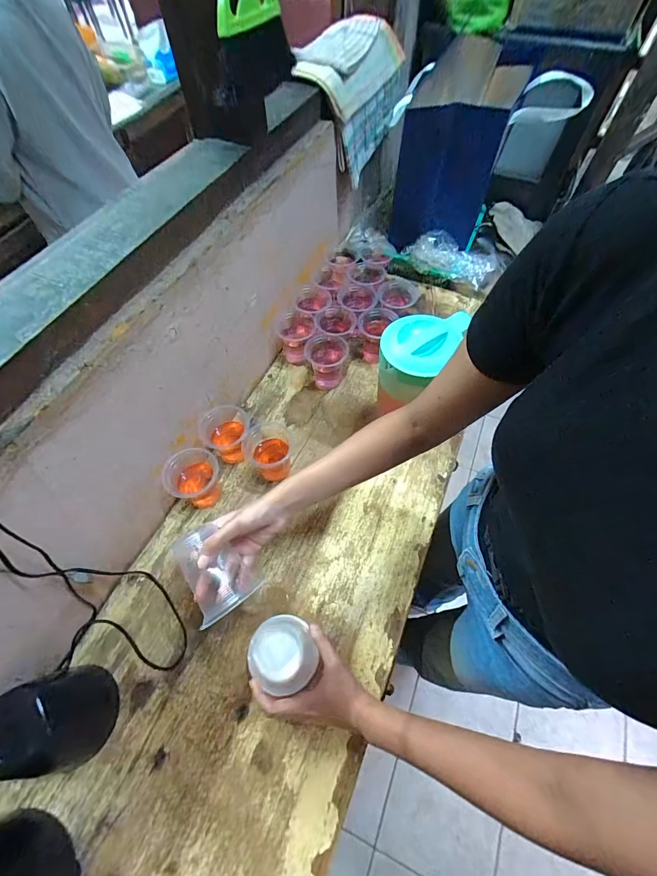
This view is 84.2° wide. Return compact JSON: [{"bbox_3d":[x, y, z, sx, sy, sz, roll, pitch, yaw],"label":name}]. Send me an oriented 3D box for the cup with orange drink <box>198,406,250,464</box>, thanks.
[{"bbox_3d":[-0.187,-0.001,0.674,0.083,0.099,0.080,0,60,0],"label":"cup with orange drink"}]

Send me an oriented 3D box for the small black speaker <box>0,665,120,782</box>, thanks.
[{"bbox_3d":[-0.343,0.352,0.454,0.087,0.126,0.104,0,60,1],"label":"small black speaker"}]

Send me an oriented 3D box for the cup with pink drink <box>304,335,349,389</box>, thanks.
[{"bbox_3d":[-0.005,-0.157,0.765,0.088,0.090,0.084,0,60,0],"label":"cup with pink drink"}]

